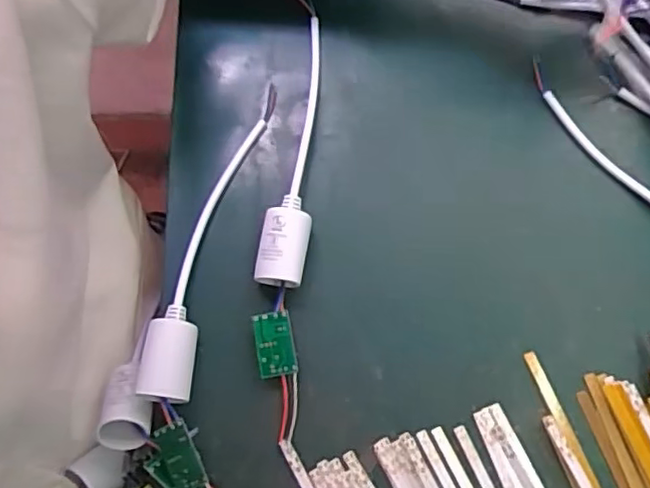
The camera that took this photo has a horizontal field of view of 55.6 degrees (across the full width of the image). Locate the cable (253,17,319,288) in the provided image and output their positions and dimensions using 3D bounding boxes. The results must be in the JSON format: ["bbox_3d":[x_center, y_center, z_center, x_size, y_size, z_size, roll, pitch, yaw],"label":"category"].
[{"bbox_3d":[-0.013,-0.062,0.384,0.028,0.022,0.182,9,76,4],"label":"cable"}]

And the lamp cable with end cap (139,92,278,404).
[{"bbox_3d":[-0.069,-0.008,0.370,0.029,0.023,0.203,12,76,5],"label":"lamp cable with end cap"}]

